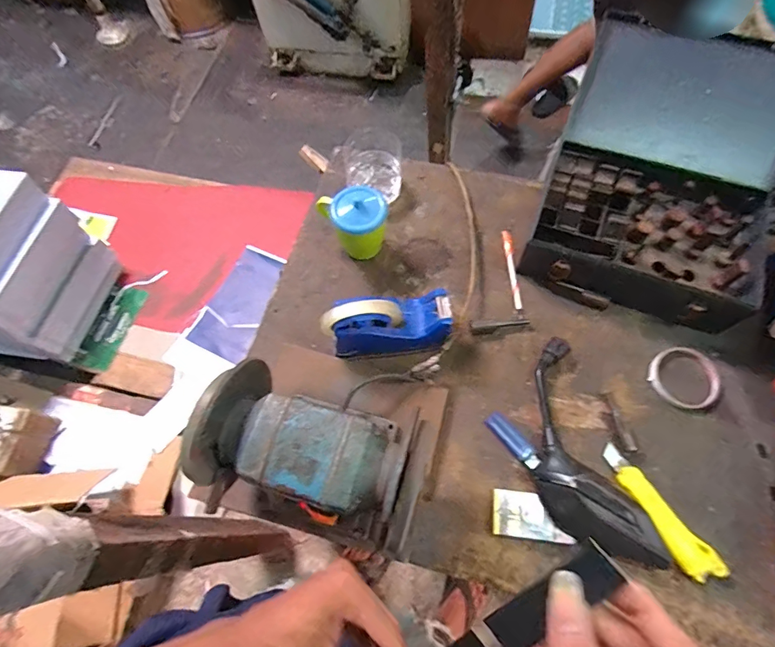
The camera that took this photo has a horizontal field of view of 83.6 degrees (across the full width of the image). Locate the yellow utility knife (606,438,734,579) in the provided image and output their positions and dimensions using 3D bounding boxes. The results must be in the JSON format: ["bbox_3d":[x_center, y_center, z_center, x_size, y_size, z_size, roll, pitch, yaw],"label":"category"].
[{"bbox_3d":[0.318,0.222,0.512,0.037,0.020,0.167,-32,69,-10],"label":"yellow utility knife"}]

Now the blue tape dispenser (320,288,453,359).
[{"bbox_3d":[0.000,-0.003,0.561,0.161,0.087,0.064,-4,67,1],"label":"blue tape dispenser"}]

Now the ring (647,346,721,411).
[{"bbox_3d":[0.398,0.074,0.580,0.085,0.008,0.086,-1,67,3],"label":"ring"}]

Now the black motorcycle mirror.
[{"bbox_3d":[0.219,0.155,0.524,0.122,0.049,0.281,-15,67,-3],"label":"black motorcycle mirror"}]

